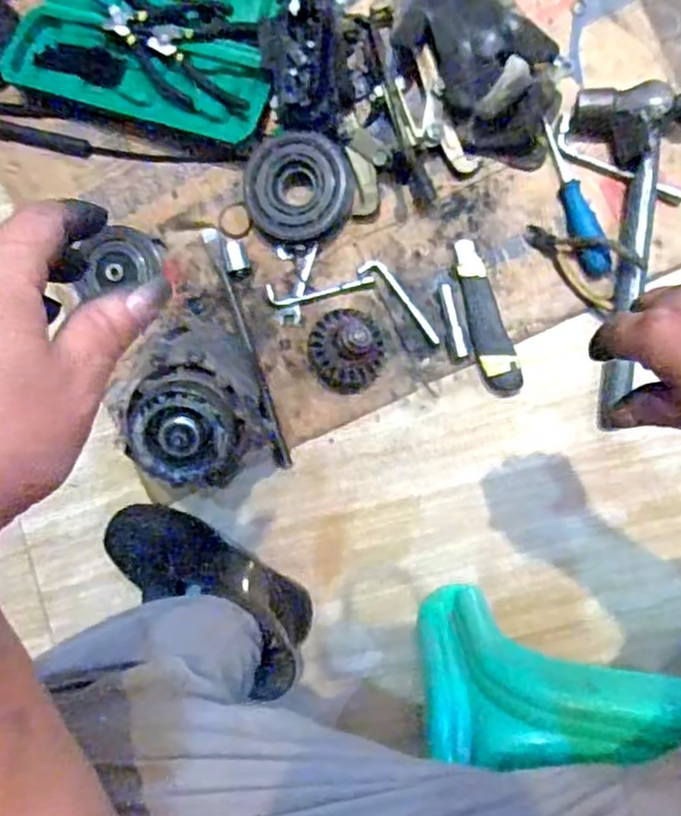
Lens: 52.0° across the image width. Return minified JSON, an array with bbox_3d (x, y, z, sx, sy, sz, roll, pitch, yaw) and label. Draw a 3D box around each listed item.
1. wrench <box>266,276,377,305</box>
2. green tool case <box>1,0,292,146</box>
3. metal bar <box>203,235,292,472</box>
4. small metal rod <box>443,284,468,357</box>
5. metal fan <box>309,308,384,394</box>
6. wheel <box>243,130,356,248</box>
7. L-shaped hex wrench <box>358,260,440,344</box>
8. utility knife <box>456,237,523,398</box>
[{"bbox_3d":[-0.022,-0.125,0.749,0.115,0.006,0.022,-4,92,9],"label":"wrench"},{"bbox_3d":[-0.207,-0.416,0.755,0.292,0.029,0.204,17,95,7],"label":"green tool case"},{"bbox_3d":[-0.102,-0.065,0.763,0.017,0.010,0.272,-18,90,9],"label":"metal bar"},{"bbox_3d":[0.119,-0.091,0.727,0.010,0.006,0.076,-14,91,9],"label":"small metal rod"},{"bbox_3d":[0.006,-0.059,0.720,0.069,0.063,0.085,-8,92,9],"label":"metal fan"},{"bbox_3d":[-0.044,-0.228,0.729,0.112,0.044,0.105,0,93,9],"label":"wheel"},{"bbox_3d":[0.066,-0.114,0.734,0.021,0.005,0.113,-44,86,8],"label":"L-shaped hex wrench"},{"bbox_3d":[0.149,-0.093,0.723,0.038,0.012,0.164,-18,90,9],"label":"utility knife"}]

